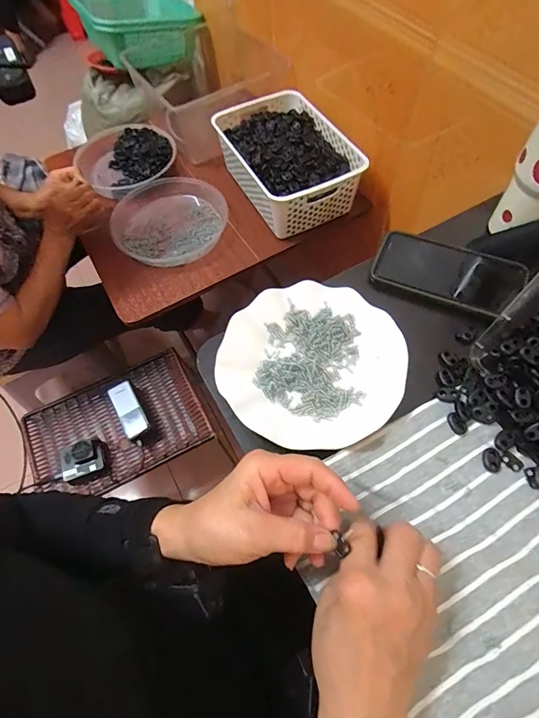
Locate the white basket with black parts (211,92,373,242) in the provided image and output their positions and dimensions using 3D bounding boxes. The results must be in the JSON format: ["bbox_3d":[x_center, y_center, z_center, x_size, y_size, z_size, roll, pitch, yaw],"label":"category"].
[{"bbox_3d":[0.039,-0.413,0.801,0.210,0.104,0.315,-25,64,-9],"label":"white basket with black parts"}]

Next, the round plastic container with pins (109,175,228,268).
[{"bbox_3d":[-0.206,-0.293,0.795,0.227,0.036,0.234,-2,63,3],"label":"round plastic container with pins"}]

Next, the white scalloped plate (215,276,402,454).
[{"bbox_3d":[0.040,0.004,0.391,0.178,0.026,0.177,-2,63,3],"label":"white scalloped plate"}]

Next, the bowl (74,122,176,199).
[{"bbox_3d":[-0.332,-0.467,0.900,0.212,0.057,0.249,-32,65,-13],"label":"bowl"}]

